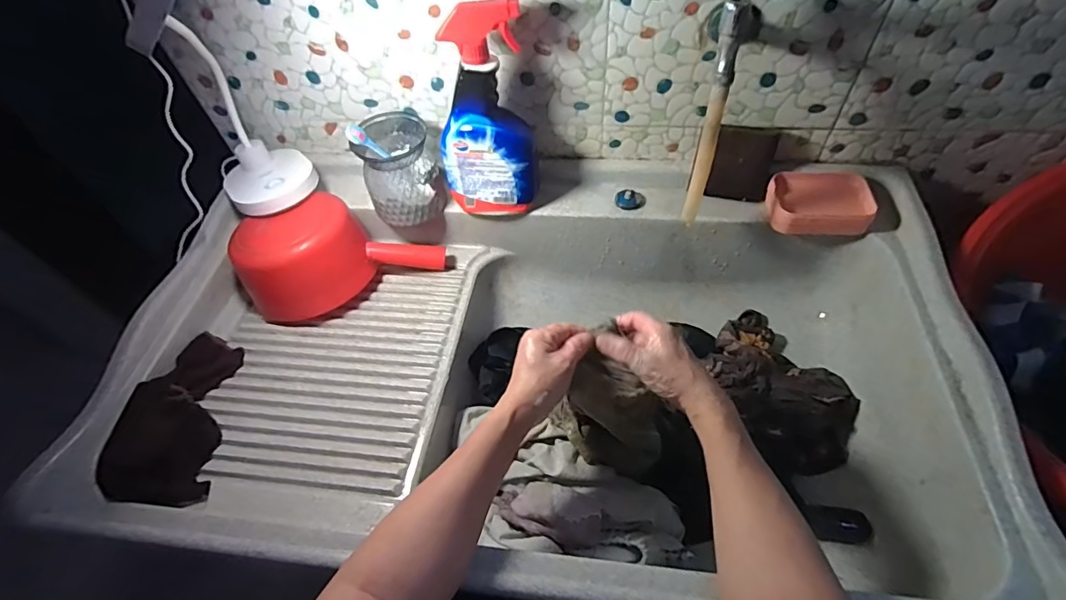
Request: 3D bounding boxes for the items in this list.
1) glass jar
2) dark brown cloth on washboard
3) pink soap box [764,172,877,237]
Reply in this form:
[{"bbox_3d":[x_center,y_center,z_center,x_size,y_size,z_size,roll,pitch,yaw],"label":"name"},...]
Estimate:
[{"bbox_3d":[-0.190,-0.190,0.723,0.100,0.118,0.122,-22,54,-12],"label":"glass jar"},{"bbox_3d":[-0.424,0.136,0.603,0.106,0.027,0.219,4,44,-18],"label":"dark brown cloth on washboard"},{"bbox_3d":[0.385,-0.131,0.687,0.121,0.035,0.087,4,54,8],"label":"pink soap box"}]

